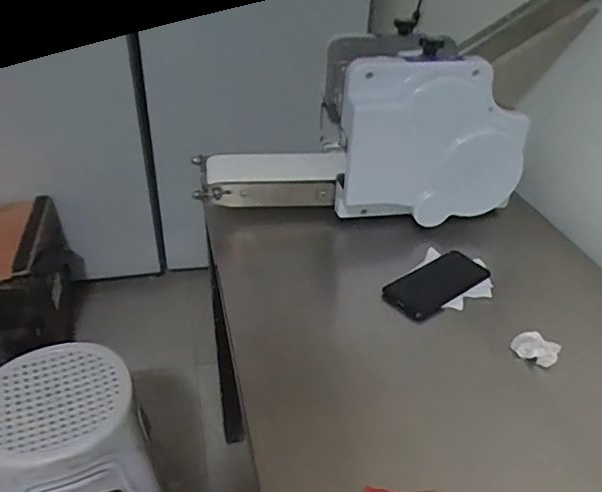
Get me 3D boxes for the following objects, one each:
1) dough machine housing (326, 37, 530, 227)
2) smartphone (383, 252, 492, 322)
[{"bbox_3d":[0.196,-0.168,0.896,0.320,0.312,0.066,-6,35,-11],"label":"dough machine housing"},{"bbox_3d":[0.206,0.054,0.844,0.165,0.010,0.077,-24,49,-28],"label":"smartphone"}]

